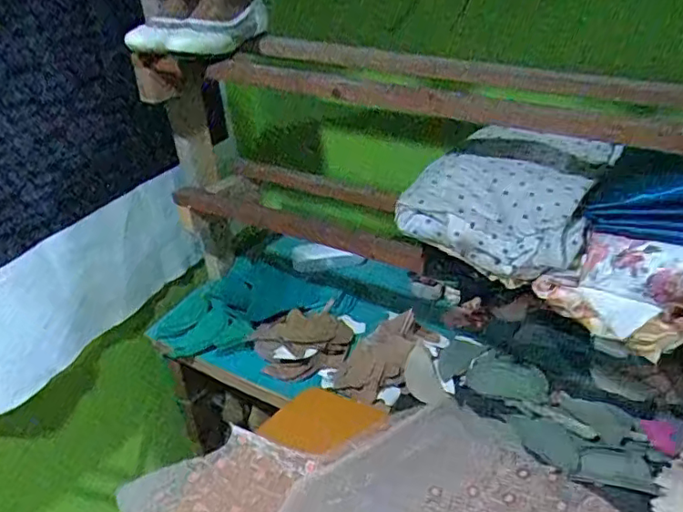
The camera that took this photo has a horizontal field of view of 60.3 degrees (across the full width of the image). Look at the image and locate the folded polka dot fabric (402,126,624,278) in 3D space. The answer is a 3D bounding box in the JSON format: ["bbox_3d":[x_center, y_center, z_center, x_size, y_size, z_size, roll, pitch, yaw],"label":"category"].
[{"bbox_3d":[0.203,-0.071,0.745,0.218,0.129,0.156,19,39,31],"label":"folded polka dot fabric"}]

